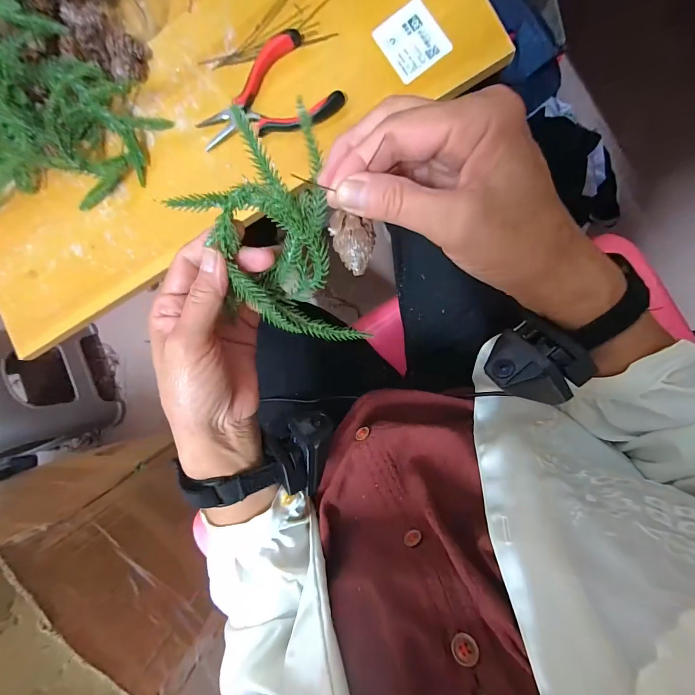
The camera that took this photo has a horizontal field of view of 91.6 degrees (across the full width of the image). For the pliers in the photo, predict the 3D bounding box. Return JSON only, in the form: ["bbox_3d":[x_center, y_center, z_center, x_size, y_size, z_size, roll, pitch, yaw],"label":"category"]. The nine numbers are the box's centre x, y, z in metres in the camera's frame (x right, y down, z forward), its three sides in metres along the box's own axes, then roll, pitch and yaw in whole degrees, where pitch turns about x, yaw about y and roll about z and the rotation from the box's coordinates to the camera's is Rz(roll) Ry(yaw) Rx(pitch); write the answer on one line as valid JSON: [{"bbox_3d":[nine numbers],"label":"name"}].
[{"bbox_3d":[-0.080,-0.233,0.323,0.134,0.017,0.078,-28,88,9],"label":"pliers"}]

